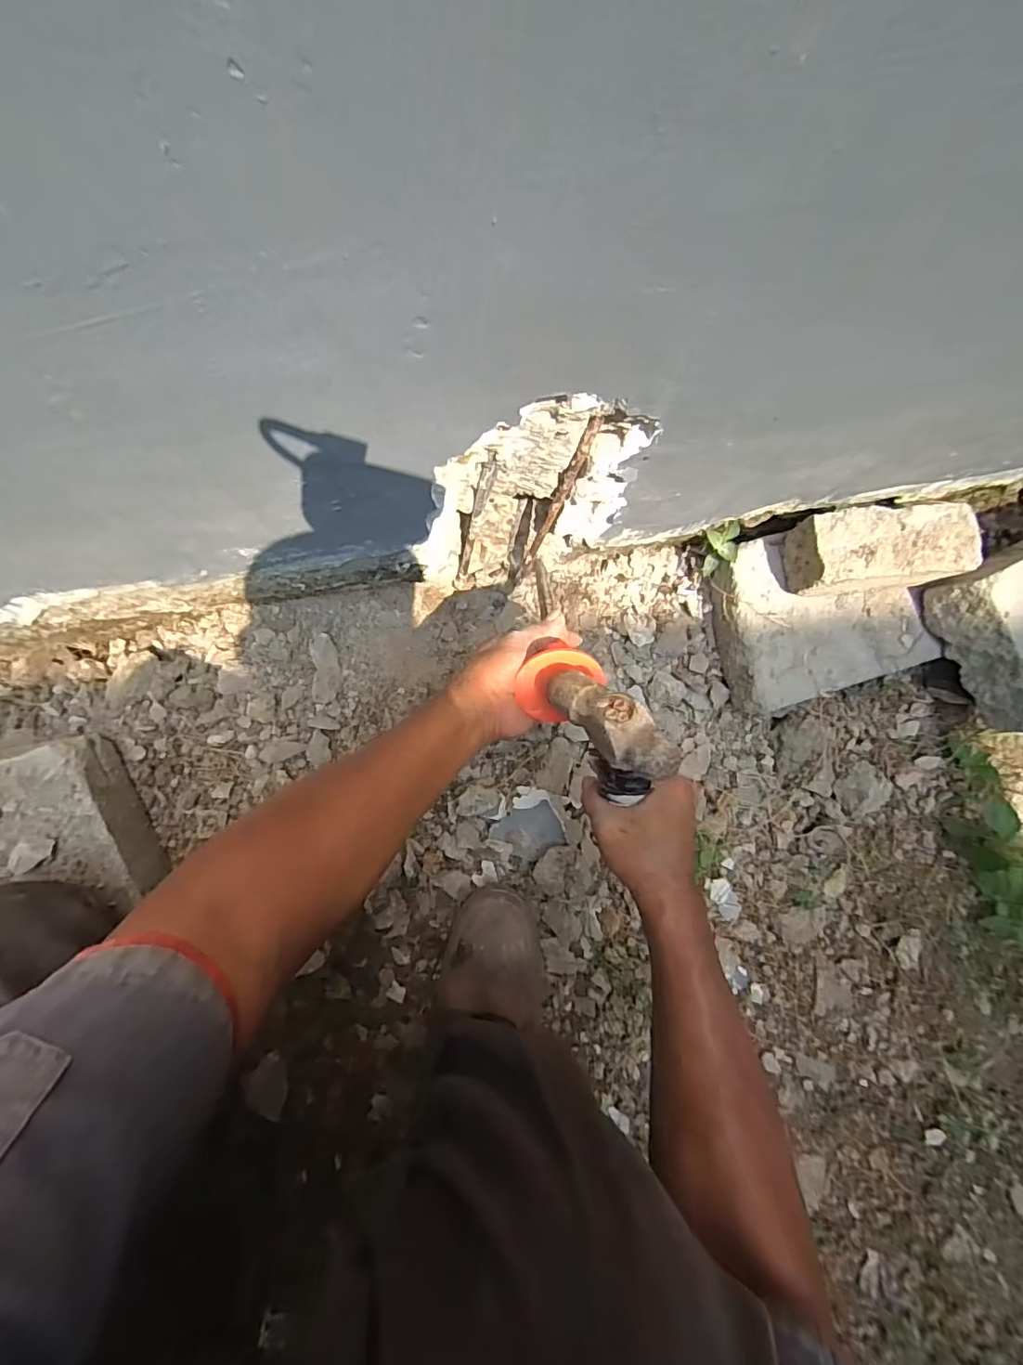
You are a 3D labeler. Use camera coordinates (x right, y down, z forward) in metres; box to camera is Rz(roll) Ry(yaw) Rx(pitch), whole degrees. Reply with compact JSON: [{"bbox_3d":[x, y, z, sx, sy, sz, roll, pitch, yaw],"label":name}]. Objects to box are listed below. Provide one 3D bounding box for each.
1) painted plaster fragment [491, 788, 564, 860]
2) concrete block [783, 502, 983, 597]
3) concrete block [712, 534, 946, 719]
[{"bbox_3d":[0.024,0.166,0.606,0.074,0.020,0.073,39,81,-4],"label":"painted plaster fragment"},{"bbox_3d":[0.414,-0.147,0.605,0.196,0.083,0.084,-8,83,-9],"label":"concrete block"},{"bbox_3d":[0.371,-0.085,0.656,0.244,0.074,0.197,-17,84,-10],"label":"concrete block"}]

